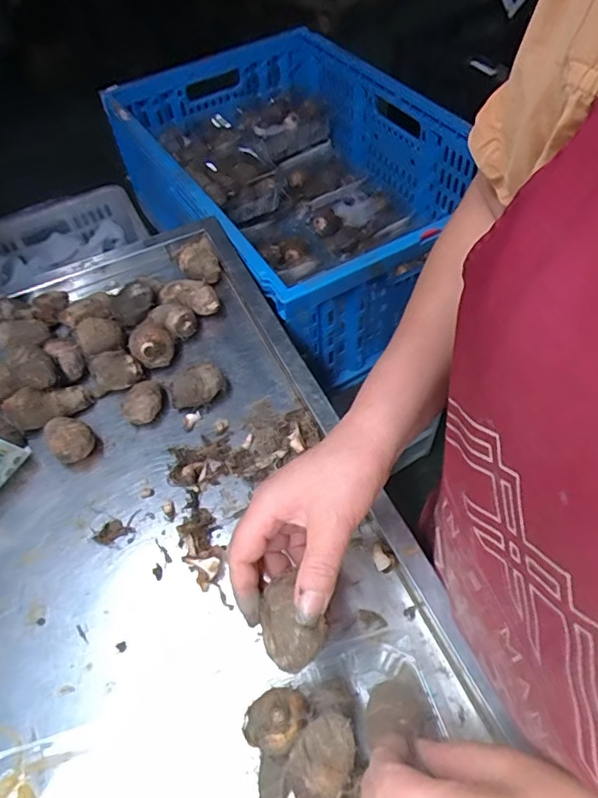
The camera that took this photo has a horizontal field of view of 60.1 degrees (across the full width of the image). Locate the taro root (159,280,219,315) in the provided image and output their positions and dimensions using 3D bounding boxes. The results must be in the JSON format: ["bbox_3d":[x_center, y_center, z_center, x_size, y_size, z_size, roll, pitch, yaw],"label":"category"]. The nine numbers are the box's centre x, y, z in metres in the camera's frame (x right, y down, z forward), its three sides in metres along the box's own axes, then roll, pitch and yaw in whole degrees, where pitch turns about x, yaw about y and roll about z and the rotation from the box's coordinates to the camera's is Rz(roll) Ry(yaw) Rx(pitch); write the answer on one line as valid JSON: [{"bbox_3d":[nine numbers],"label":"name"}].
[{"bbox_3d":[-0.115,-0.102,0.542,0.061,0.036,0.030,-4,57,2],"label":"taro root"}]

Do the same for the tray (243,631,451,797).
[{"bbox_3d":[0.038,0.229,0.285,0.113,0.066,0.162,-15,57,-5],"label":"tray"}]

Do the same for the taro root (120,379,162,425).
[{"bbox_3d":[-0.144,0.003,0.478,0.036,0.033,0.038,-14,57,-4],"label":"taro root"}]

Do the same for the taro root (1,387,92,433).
[{"bbox_3d":[-0.231,0.005,0.475,0.072,0.034,0.034,-14,55,-22],"label":"taro root"}]

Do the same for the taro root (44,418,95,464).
[{"bbox_3d":[-0.200,0.038,0.456,0.040,0.038,0.034,35,66,24],"label":"taro root"}]

